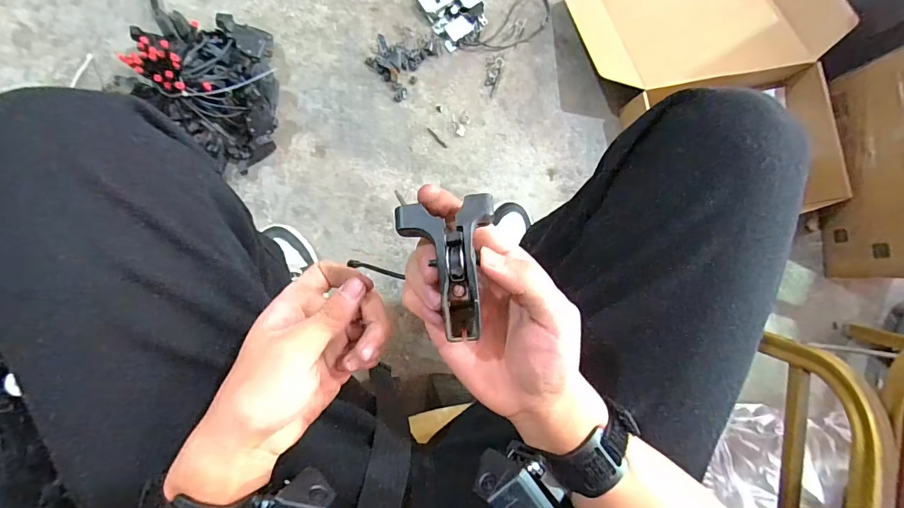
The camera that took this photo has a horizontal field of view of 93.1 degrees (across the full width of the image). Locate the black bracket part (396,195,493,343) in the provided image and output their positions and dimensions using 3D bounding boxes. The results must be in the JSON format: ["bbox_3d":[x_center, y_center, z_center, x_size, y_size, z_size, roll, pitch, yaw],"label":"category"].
[{"bbox_3d":[-0.001,0.009,0.222,0.048,0.025,0.071,-6,87,-8],"label":"black bracket part"}]

